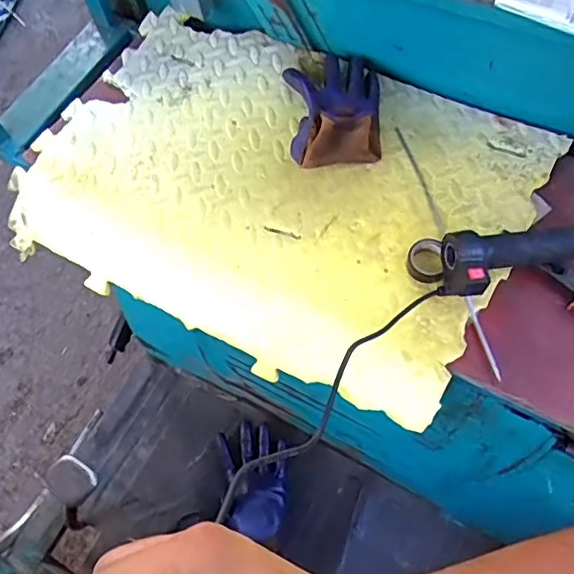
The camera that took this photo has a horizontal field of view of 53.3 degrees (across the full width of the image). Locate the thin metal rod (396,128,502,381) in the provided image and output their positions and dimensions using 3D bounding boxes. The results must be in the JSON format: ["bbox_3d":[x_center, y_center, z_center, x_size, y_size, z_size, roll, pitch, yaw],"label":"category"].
[{"bbox_3d":[0.172,-0.052,0.620,0.012,0.011,0.313,-13,65,-5],"label":"thin metal rod"}]

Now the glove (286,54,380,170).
[{"bbox_3d":[0.058,-0.221,0.686,0.112,0.058,0.178,-4,64,-1],"label":"glove"}]

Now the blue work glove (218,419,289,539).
[{"bbox_3d":[-0.050,0.310,0.921,0.109,0.035,0.183,-11,65,-4],"label":"blue work glove"}]

